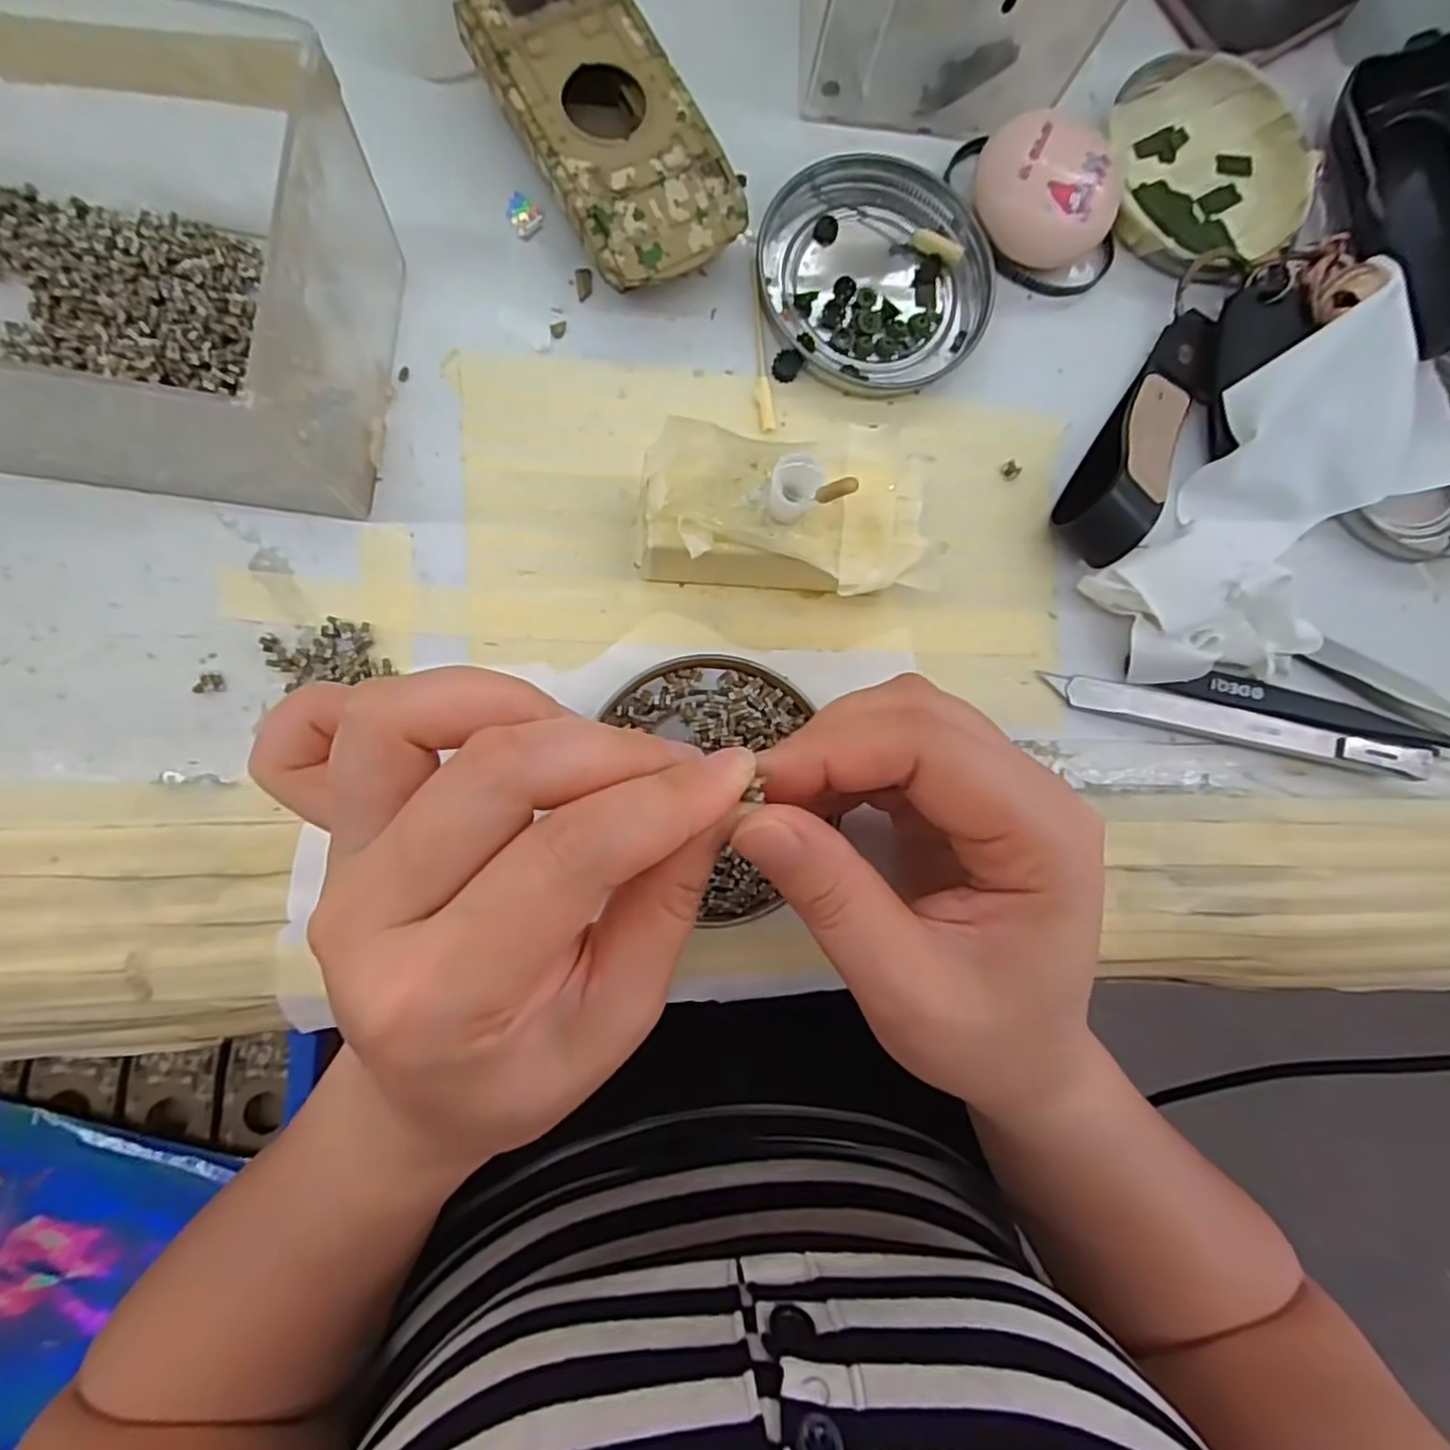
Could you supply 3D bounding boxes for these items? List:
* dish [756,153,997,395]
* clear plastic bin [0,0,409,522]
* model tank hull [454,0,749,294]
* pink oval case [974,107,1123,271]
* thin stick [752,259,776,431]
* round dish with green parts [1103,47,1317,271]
[{"bbox_3d":[0.051,-0.151,0.238,0.077,0.010,0.073,1,85,-7],"label":"dish"},{"bbox_3d":[-0.186,-0.125,0.177,0.179,0.071,0.105,7,84,-6],"label":"clear plastic bin"},{"bbox_3d":[-0.036,-0.180,0.221,0.051,0.026,0.094,-31,89,-8],"label":"model tank hull"},{"bbox_3d":[0.107,-0.179,0.239,0.047,0.023,0.042,30,82,-3],"label":"pink oval case"},{"bbox_3d":[0.011,-0.123,0.231,0.006,0.006,0.054,-6,86,-7],"label":"thin stick"},{"bbox_3d":[0.175,-0.201,0.257,0.070,0.013,0.080,2,85,-7],"label":"round dish with green parts"}]

